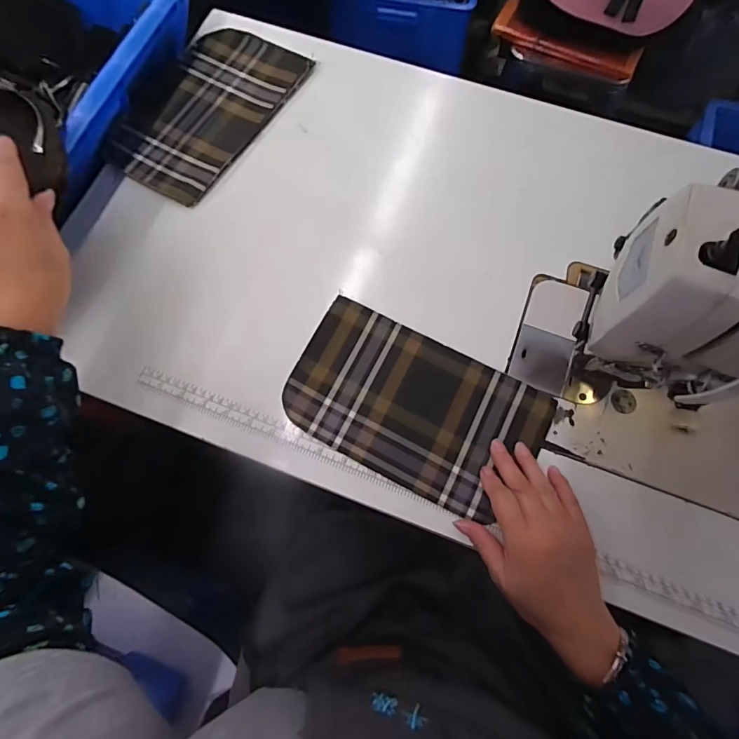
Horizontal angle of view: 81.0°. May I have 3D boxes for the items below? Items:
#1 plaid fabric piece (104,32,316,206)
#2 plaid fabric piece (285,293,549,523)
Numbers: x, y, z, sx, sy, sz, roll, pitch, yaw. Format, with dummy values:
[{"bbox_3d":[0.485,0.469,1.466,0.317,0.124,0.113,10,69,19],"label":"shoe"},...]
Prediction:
[{"bbox_3d":[-0.202,-0.325,0.537,0.155,0.007,0.252,31,77,8],"label":"plaid fabric piece"},{"bbox_3d":[0.044,0.036,0.430,0.240,0.008,0.143,27,75,8],"label":"plaid fabric piece"}]

